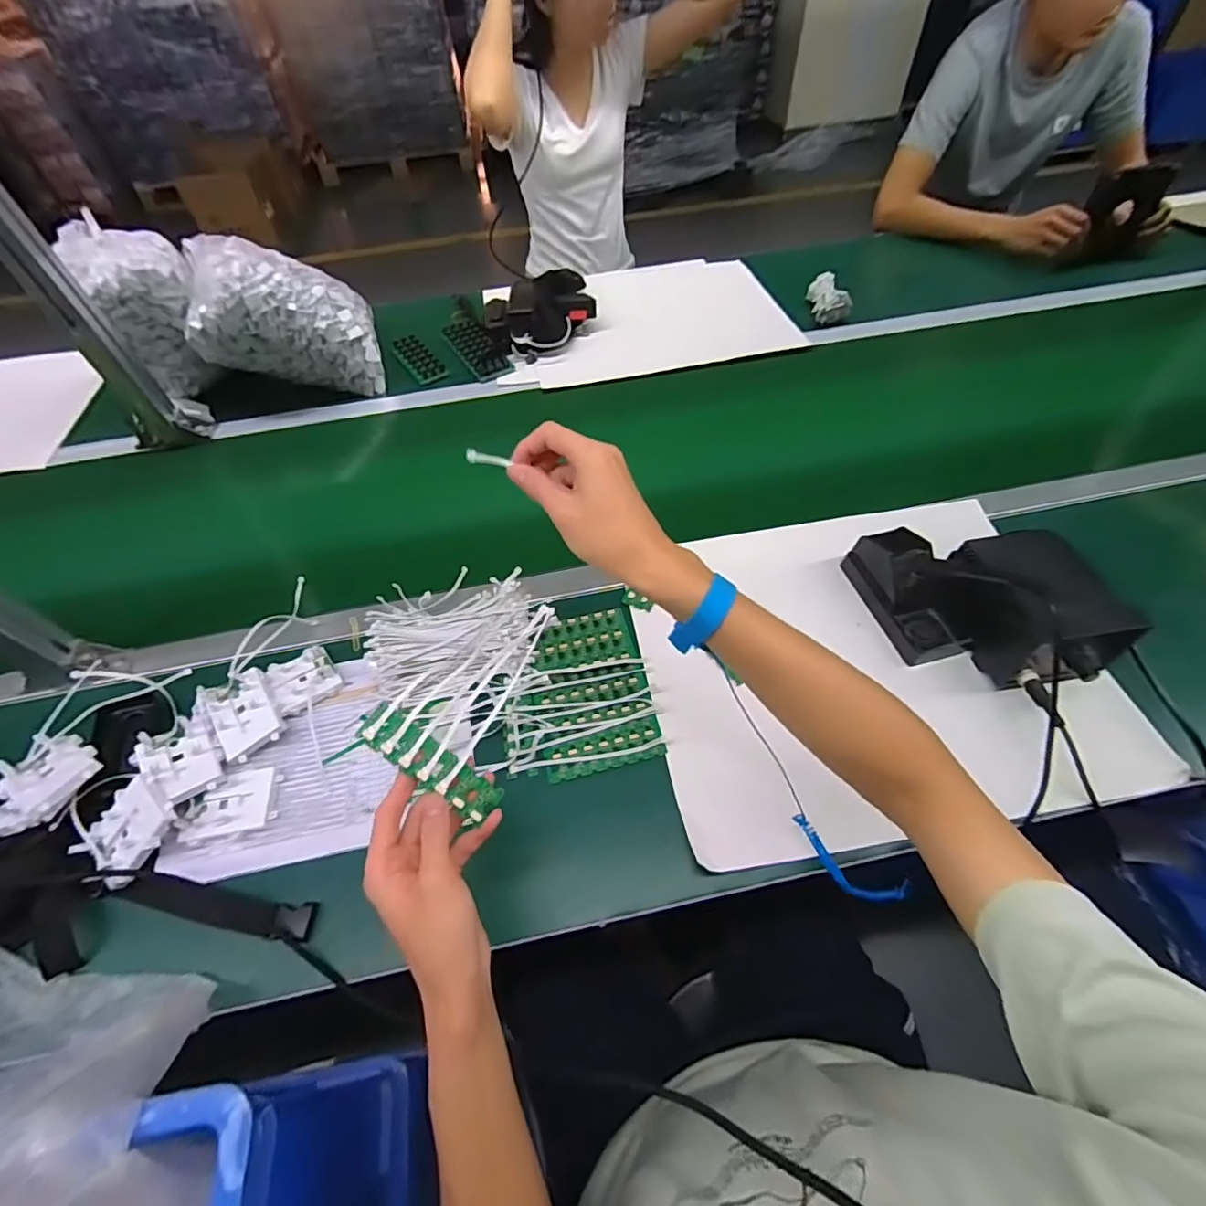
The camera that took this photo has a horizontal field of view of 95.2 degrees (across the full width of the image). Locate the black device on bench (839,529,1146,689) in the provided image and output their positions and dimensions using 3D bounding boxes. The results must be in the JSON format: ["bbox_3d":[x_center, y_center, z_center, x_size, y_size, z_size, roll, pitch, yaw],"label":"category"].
[{"bbox_3d":[0.410,-0.012,0.605,0.177,0.119,0.235,-19,56,-10],"label":"black device on bench"}]

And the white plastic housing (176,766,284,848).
[{"bbox_3d":[-0.367,0.198,0.543,0.085,0.020,0.057,-16,55,-8],"label":"white plastic housing"}]

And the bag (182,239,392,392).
[{"bbox_3d":[-0.531,-0.475,0.938,0.278,0.187,0.160,2,14,-35],"label":"bag"}]

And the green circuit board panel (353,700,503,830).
[{"bbox_3d":[-0.124,0.117,0.401,0.110,0.011,0.031,39,62,-4],"label":"green circuit board panel"}]

